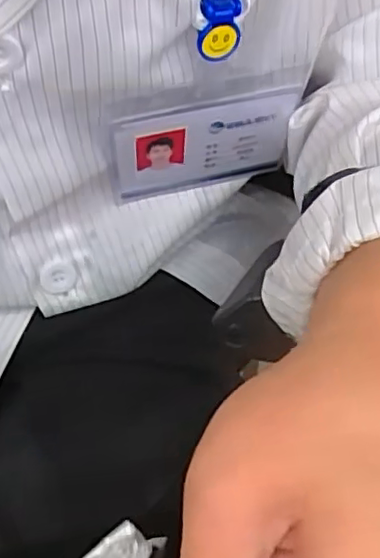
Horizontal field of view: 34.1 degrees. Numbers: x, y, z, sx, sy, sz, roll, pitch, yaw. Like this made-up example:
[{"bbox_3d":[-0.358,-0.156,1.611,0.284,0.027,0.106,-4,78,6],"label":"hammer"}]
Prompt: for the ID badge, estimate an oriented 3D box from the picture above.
[{"bbox_3d":[0.005,-0.070,0.315,0.094,0.080,0.006,-14,67,-5],"label":"ID badge"}]

